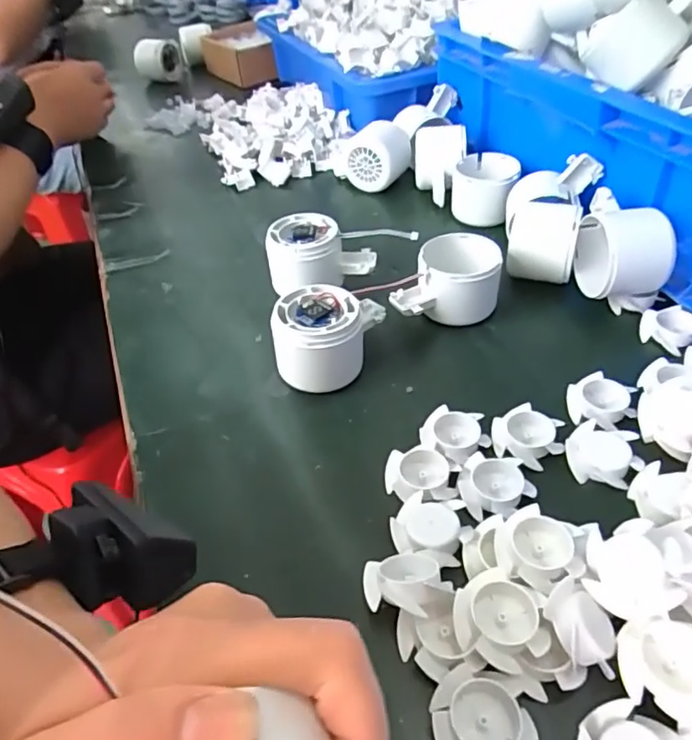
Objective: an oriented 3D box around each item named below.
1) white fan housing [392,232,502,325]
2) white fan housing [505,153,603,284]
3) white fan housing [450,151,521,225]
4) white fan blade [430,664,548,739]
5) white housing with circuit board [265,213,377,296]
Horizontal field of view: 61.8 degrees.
[{"bbox_3d":[0.072,-0.066,0.431,0.082,0.049,0.059,-11,43,-6],"label":"white fan housing"},{"bbox_3d":[0.158,-0.121,0.458,0.068,0.058,0.090,12,45,18],"label":"white fan housing"},{"bbox_3d":[0.130,-0.170,0.540,0.057,0.045,0.065,12,45,18],"label":"white fan housing"},{"bbox_3d":[0.057,0.142,0.232,0.043,0.012,0.039,5,43,11],"label":"white fan blade"},{"bbox_3d":[-0.023,-0.091,0.464,0.084,0.053,0.054,-19,44,-15],"label":"white housing with circuit board"}]

